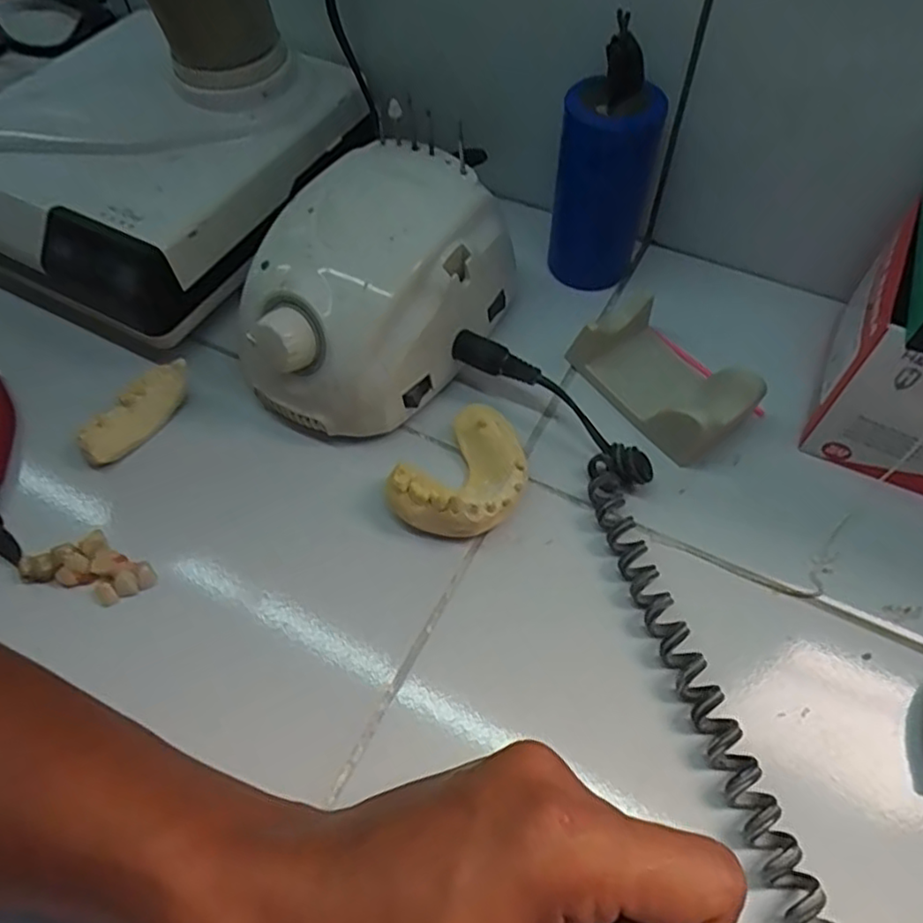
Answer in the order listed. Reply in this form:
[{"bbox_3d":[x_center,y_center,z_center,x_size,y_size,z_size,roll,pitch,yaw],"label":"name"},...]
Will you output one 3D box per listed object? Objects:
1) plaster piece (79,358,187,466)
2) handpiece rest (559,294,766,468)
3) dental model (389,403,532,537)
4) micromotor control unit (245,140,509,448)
[{"bbox_3d":[-0.164,-0.026,0.324,0.017,0.020,0.061,31,63,20],"label":"plaster piece"},{"bbox_3d":[0.101,-0.043,0.329,0.054,0.032,0.088,-31,62,-17],"label":"handpiece rest"},{"bbox_3d":[0.005,0.006,0.304,0.049,0.028,0.070,32,63,20],"label":"dental model"},{"bbox_3d":[-0.044,-0.084,0.323,0.089,0.079,0.132,28,62,18],"label":"micromotor control unit"}]

